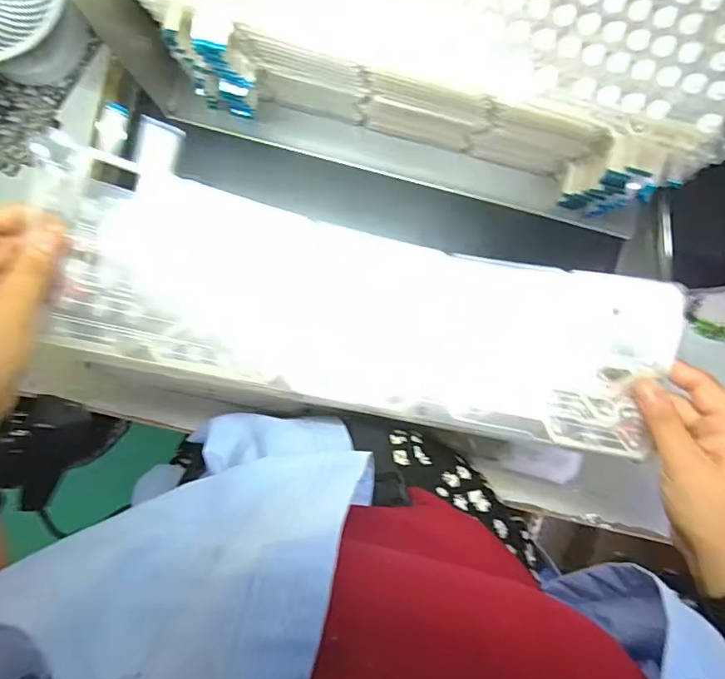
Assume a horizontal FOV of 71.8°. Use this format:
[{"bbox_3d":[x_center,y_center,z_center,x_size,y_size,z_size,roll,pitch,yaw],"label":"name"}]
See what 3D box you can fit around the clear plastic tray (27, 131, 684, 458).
[{"bbox_3d":[0.004,-0.016,0.340,0.397,0.046,0.119,13,91,-6],"label":"clear plastic tray"}]

